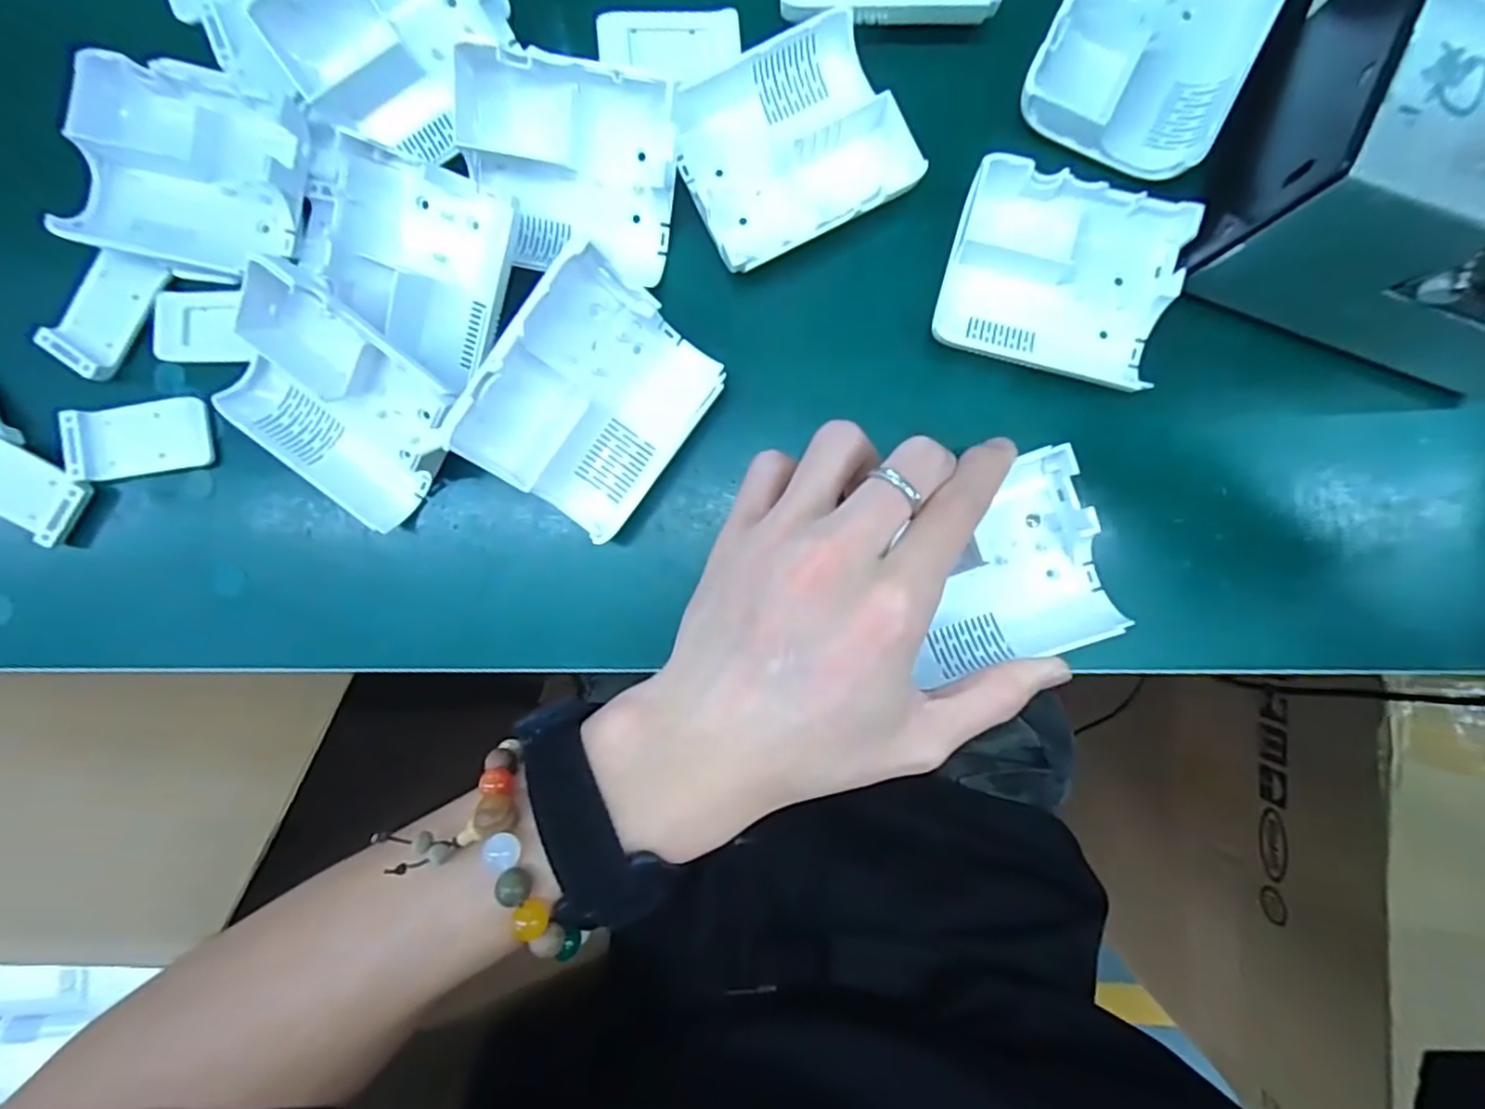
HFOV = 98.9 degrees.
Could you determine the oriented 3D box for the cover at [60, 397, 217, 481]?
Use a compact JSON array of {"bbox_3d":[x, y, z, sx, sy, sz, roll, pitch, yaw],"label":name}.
[{"bbox_3d":[-0.246,-0.047,0.258,0.058,0.006,0.028,-7,91,2],"label":"cover"}]

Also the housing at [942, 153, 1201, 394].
[{"bbox_3d":[0.117,-0.102,0.236,0.080,0.019,0.064,16,92,2],"label":"housing"}]

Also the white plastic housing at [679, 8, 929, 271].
[{"bbox_3d":[0.017,-0.152,0.235,0.078,0.014,0.070,-25,90,3],"label":"white plastic housing"}]

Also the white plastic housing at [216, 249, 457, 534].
[{"bbox_3d":[-0.150,-0.055,0.233,0.077,0.035,0.063,39,92,1],"label":"white plastic housing"}]

